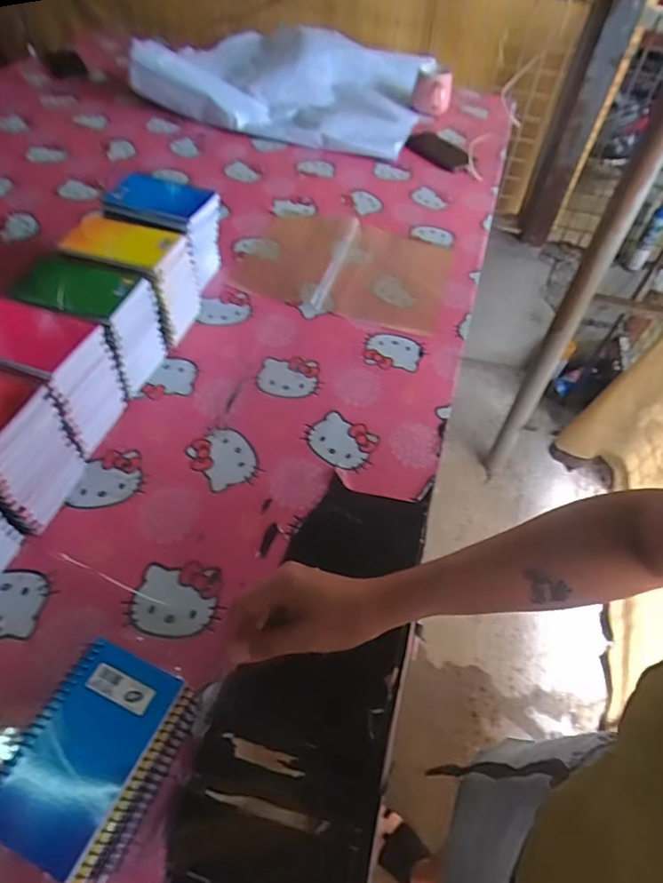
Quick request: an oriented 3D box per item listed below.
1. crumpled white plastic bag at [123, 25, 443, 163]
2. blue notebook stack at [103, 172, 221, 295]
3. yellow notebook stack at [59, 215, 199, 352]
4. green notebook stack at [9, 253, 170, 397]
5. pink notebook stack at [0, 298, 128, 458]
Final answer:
[{"bbox_3d":[-0.103,-0.806,1.184,0.592,0.128,0.418,22,53,14],"label":"crumpled white plastic bag"},{"bbox_3d":[-0.235,-0.287,0.762,0.133,0.130,0.100,15,52,8],"label":"blue notebook stack"},{"bbox_3d":[-0.258,-0.213,0.704,0.138,0.126,0.108,14,52,8],"label":"yellow notebook stack"},{"bbox_3d":[-0.286,-0.136,0.638,0.135,0.130,0.102,10,51,5],"label":"green notebook stack"},{"bbox_3d":[-0.320,-0.069,0.582,0.143,0.130,0.097,16,52,9],"label":"pink notebook stack"}]

